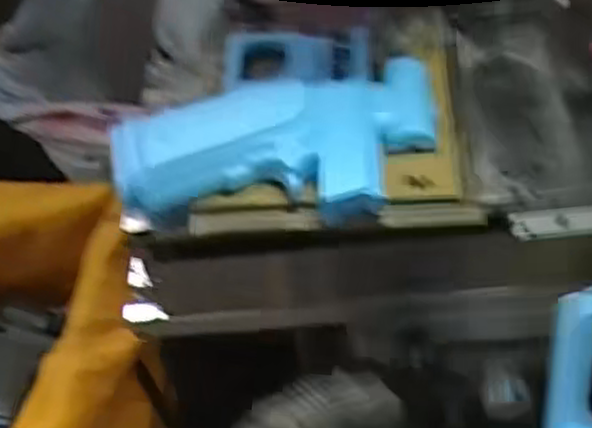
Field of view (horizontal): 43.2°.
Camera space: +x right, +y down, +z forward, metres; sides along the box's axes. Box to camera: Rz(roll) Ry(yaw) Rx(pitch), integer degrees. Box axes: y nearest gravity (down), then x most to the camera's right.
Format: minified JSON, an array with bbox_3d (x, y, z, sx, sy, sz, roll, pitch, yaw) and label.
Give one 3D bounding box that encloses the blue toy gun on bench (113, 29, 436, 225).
[{"bbox_3d":[-0.005,-0.040,0.308,0.116,0.019,0.100,8,51,12],"label":"blue toy gun on bench"}]

